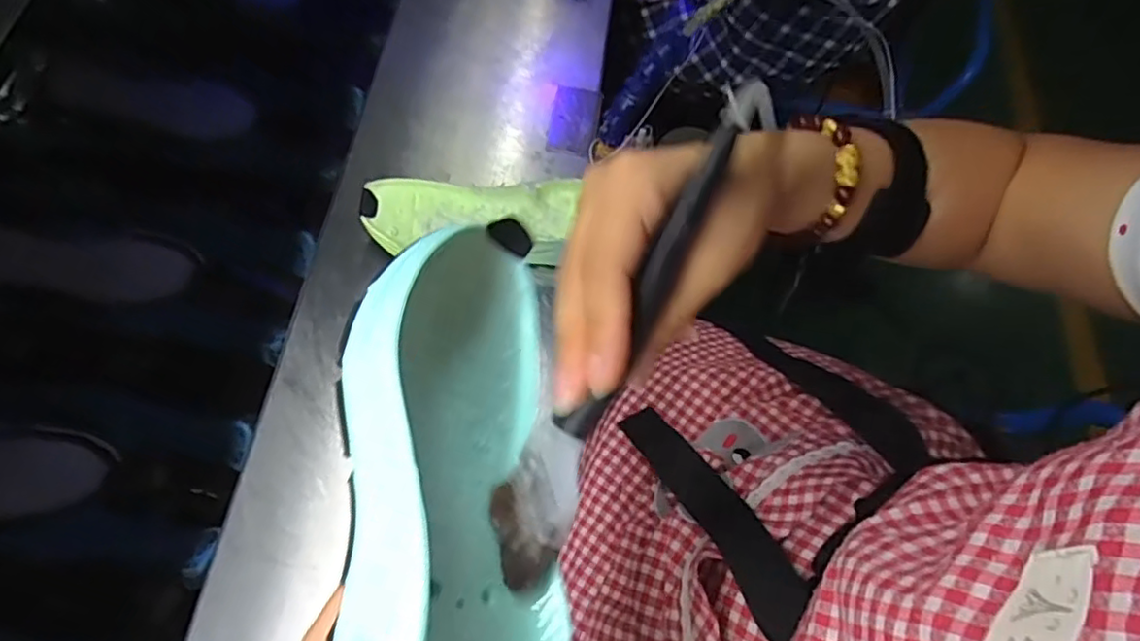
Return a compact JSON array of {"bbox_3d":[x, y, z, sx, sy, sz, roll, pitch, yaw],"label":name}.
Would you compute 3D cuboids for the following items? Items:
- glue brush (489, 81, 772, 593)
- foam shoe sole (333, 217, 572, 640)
[{"bbox_3d":[0.020,0.001,0.220,0.027,0.023,0.185,26,90,10],"label":"glue brush"},{"bbox_3d":[-0.040,0.051,0.217,0.048,0.091,0.216,-25,50,22],"label":"foam shoe sole"}]

